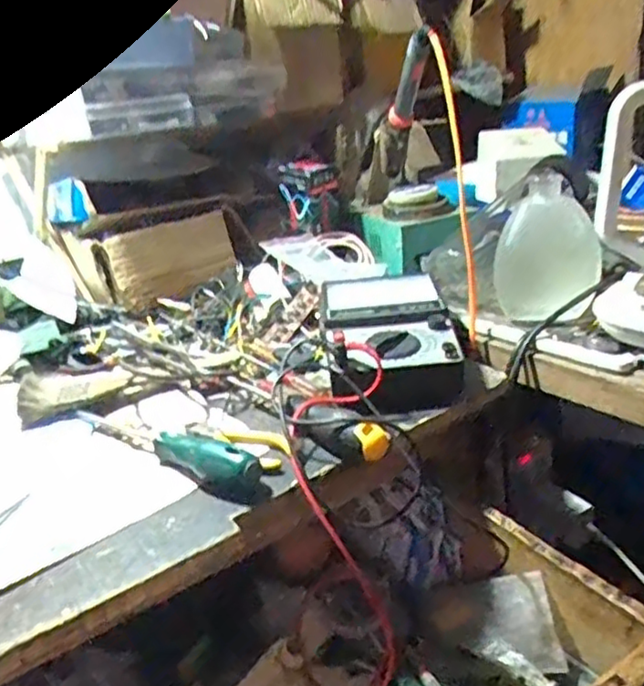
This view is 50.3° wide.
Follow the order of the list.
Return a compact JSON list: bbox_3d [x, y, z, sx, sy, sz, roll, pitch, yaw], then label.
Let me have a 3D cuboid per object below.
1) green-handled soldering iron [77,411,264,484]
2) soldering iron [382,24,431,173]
[{"bbox_3d":[-0.124,0.069,0.520,0.195,0.029,0.027,17,35,37],"label":"green-handled soldering iron"},{"bbox_3d":[0.085,-0.244,0.710,0.022,0.204,0.028,-10,67,-9],"label":"soldering iron"}]

